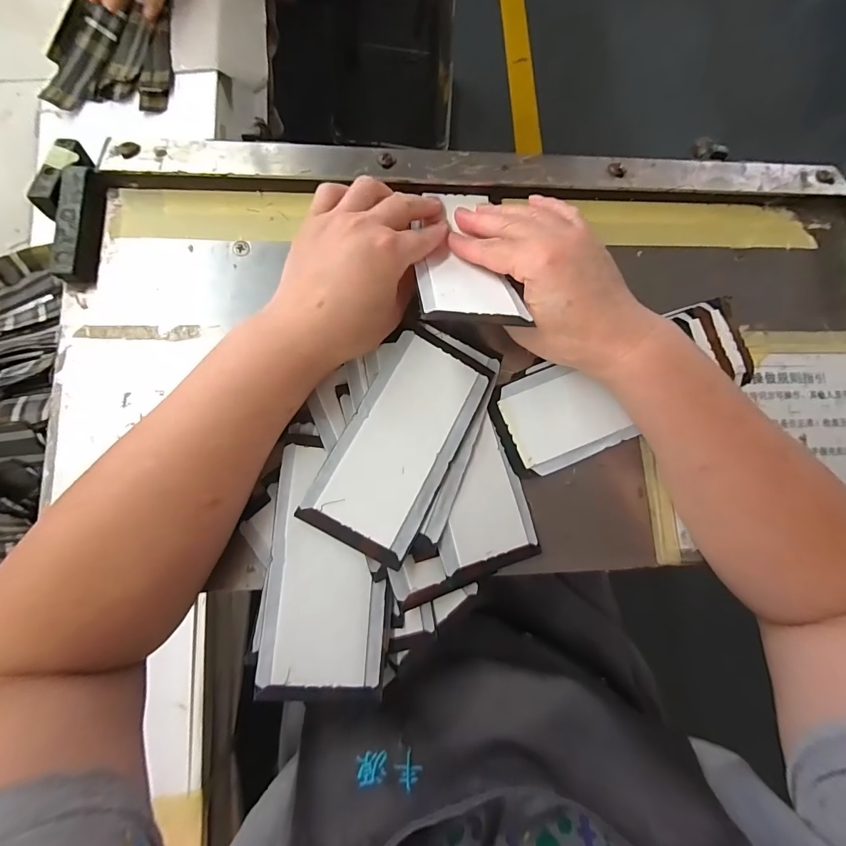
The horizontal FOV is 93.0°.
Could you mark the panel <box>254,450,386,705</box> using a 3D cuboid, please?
[{"bbox_3d":[-0.057,0.088,0.241,0.068,0.010,0.142,3,81,-4],"label":"panel"}]

